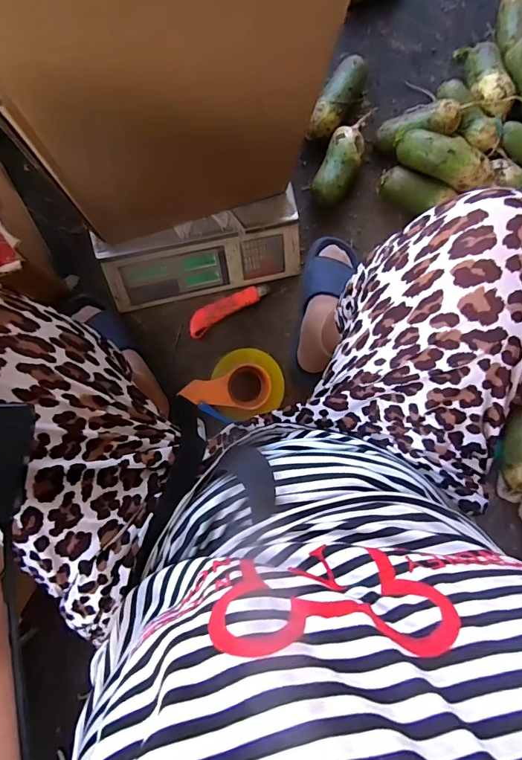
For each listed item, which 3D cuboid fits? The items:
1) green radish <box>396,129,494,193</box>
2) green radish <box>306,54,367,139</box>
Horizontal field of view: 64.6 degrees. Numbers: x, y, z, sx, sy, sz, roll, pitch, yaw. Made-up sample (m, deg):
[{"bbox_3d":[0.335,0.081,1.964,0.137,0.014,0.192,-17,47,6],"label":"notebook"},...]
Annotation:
[{"bbox_3d":[0.309,-0.371,0.706,0.171,0.052,0.065,33,77,6],"label":"green radish"},{"bbox_3d":[0.138,-0.506,0.740,0.056,0.049,0.163,28,77,5],"label":"green radish"}]

